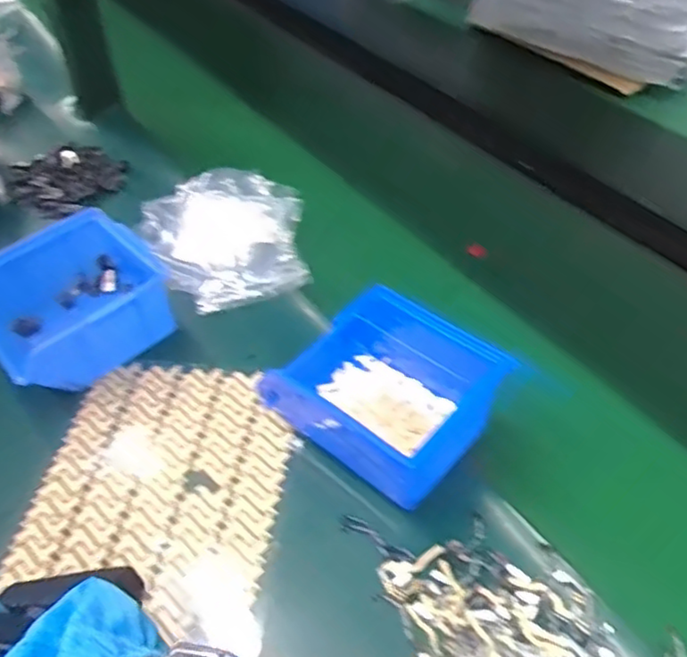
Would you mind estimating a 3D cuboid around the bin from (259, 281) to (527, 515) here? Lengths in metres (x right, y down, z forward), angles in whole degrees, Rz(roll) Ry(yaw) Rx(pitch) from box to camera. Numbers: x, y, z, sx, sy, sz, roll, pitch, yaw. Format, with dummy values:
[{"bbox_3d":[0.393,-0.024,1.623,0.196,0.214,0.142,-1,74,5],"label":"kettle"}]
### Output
[{"bbox_3d":[0.031,0.040,0.467,0.135,0.075,0.112,32,55,30],"label":"bin"}]

